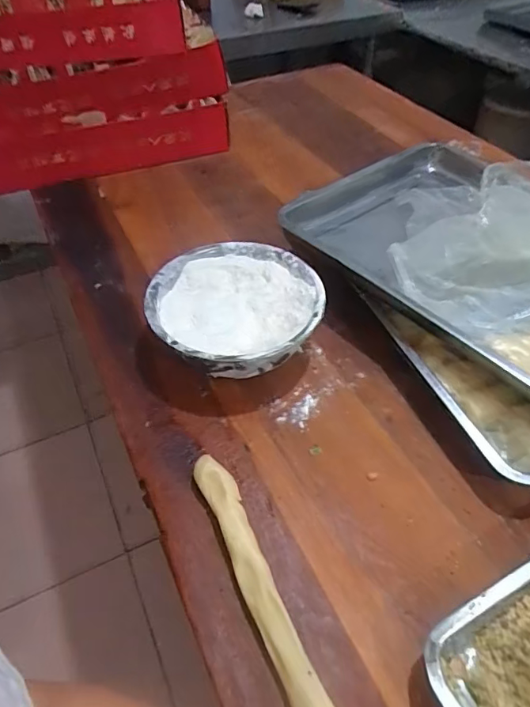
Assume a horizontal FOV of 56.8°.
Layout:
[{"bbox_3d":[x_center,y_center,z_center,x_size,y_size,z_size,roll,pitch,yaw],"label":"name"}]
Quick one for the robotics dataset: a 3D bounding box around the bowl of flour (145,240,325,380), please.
[{"bbox_3d":[-0.033,-0.060,0.660,0.222,0.068,0.215,26,53,22],"label":"bowl of flour"}]

